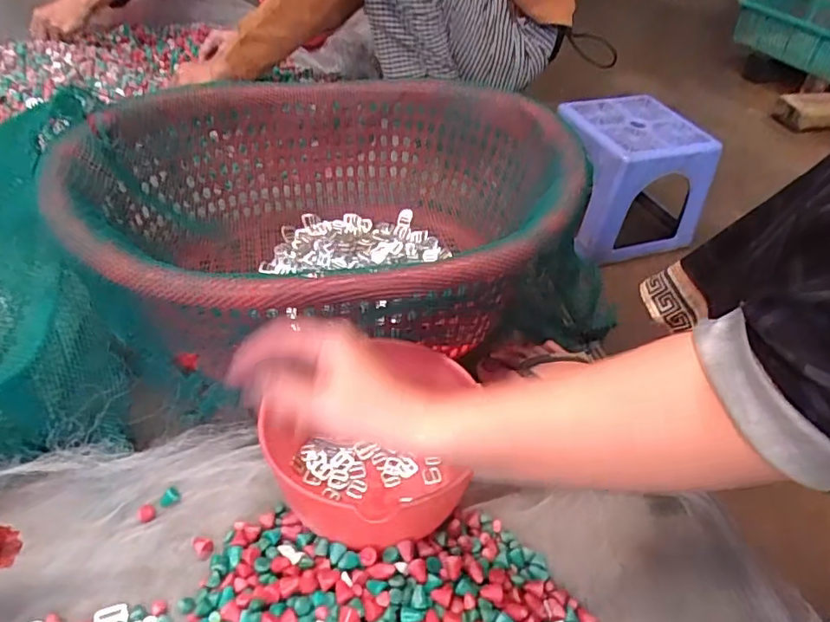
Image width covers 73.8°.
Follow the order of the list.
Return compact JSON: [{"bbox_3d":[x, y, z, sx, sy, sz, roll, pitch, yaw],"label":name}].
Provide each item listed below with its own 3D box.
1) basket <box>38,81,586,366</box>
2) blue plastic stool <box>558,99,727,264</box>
[{"bbox_3d":[-0.093,-0.101,0.637,0.505,0.211,0.383,-5,46,-11],"label":"basket"},{"bbox_3d":[0.384,-0.260,1.057,0.262,0.223,0.227,-12,48,-18],"label":"blue plastic stool"}]

